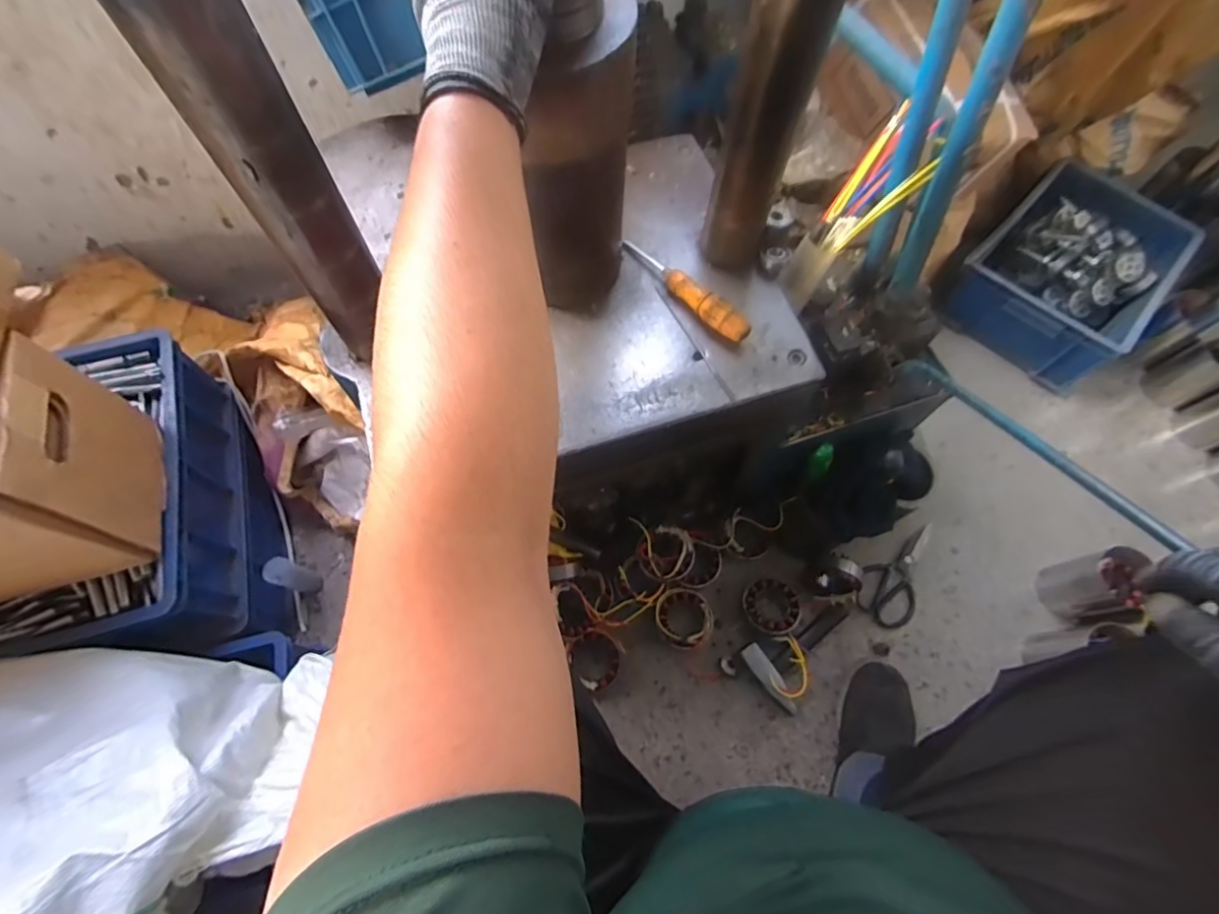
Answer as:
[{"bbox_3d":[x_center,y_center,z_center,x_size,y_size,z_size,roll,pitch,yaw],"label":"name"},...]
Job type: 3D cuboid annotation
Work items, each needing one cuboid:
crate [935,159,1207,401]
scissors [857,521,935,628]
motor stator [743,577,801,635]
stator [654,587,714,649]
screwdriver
[{"bbox_3d":[0.917,-0.369,1.109,0.321,0.132,0.415,41,72,15],"label":"crate"},{"bbox_3d":[0.481,0.188,0.938,0.094,0.011,0.195,25,68,9],"label":"scissors"},{"bbox_3d":[0.263,0.238,0.895,0.094,0.040,0.091,0,66,-1],"label":"motor stator"},{"bbox_3d":[0.117,0.250,0.871,0.086,0.032,0.093,-31,70,-14],"label":"stator"},{"bbox_3d":[0.077,-0.183,0.593,0.027,0.027,0.178,-39,73,-16],"label":"screwdriver"}]

